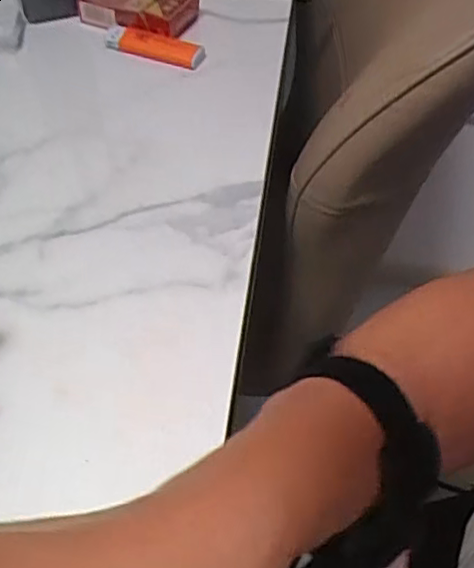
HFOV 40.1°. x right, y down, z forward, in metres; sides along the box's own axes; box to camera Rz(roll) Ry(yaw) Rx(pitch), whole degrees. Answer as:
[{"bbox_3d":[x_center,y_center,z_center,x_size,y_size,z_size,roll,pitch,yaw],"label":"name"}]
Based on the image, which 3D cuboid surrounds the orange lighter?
[{"bbox_3d":[-0.070,-0.194,0.529,0.091,0.017,0.022,19,52,13],"label":"orange lighter"}]

